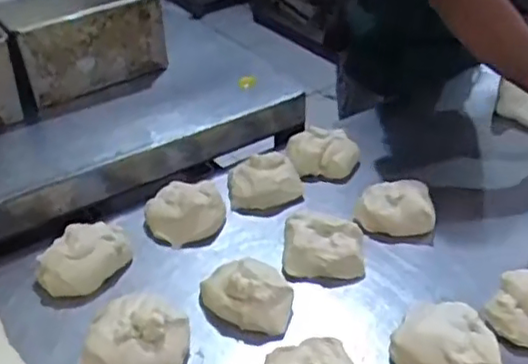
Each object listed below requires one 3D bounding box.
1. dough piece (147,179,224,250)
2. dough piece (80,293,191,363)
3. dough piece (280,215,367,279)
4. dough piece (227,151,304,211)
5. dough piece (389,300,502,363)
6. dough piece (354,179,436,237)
[{"bbox_3d":[-0.111,0.041,0.928,0.111,0.043,0.098,-13,37,-14],"label":"dough piece"},{"bbox_3d":[-0.144,0.172,0.744,0.118,0.055,0.104,2,36,6],"label":"dough piece"},{"bbox_3d":[0.078,0.080,0.868,0.105,0.040,0.101,1,36,5],"label":"dough piece"},{"bbox_3d":[0.002,-0.004,0.977,0.111,0.048,0.081,0,36,3],"label":"dough piece"},{"bbox_3d":[0.202,0.174,0.731,0.119,0.043,0.103,5,37,10],"label":"dough piece"},{"bbox_3d":[0.184,0.032,0.926,0.108,0.043,0.087,5,36,10],"label":"dough piece"}]

